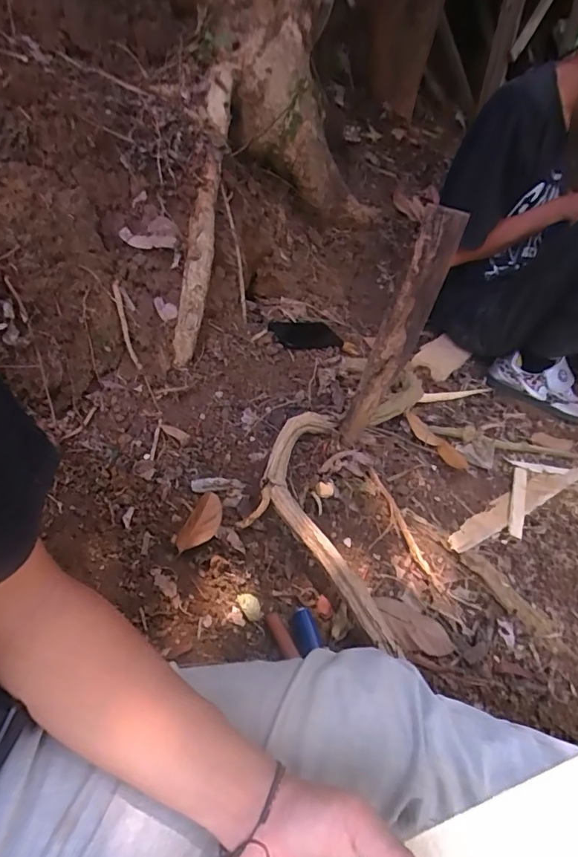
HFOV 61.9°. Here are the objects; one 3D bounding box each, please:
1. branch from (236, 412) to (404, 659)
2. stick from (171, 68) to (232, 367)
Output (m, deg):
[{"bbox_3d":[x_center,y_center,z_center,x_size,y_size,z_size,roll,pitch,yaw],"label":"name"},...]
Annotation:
[{"bbox_3d":[0.033,0.120,0.670,0.183,0.042,0.383,-7,48,-13],"label":"branch"},{"bbox_3d":[-0.141,-0.384,0.818,0.048,0.578,0.055,5,-11,5],"label":"stick"}]

